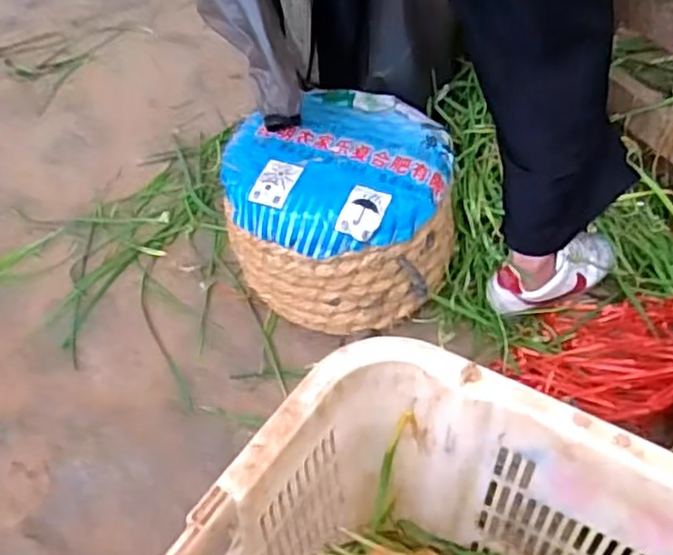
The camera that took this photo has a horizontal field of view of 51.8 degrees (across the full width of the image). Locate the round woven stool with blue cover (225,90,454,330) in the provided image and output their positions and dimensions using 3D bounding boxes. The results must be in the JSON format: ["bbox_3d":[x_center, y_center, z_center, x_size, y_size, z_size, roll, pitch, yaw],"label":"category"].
[{"bbox_3d":[0.012,-0.089,0.935,0.274,0.213,0.258,-2,49,2],"label":"round woven stool with blue cover"}]

